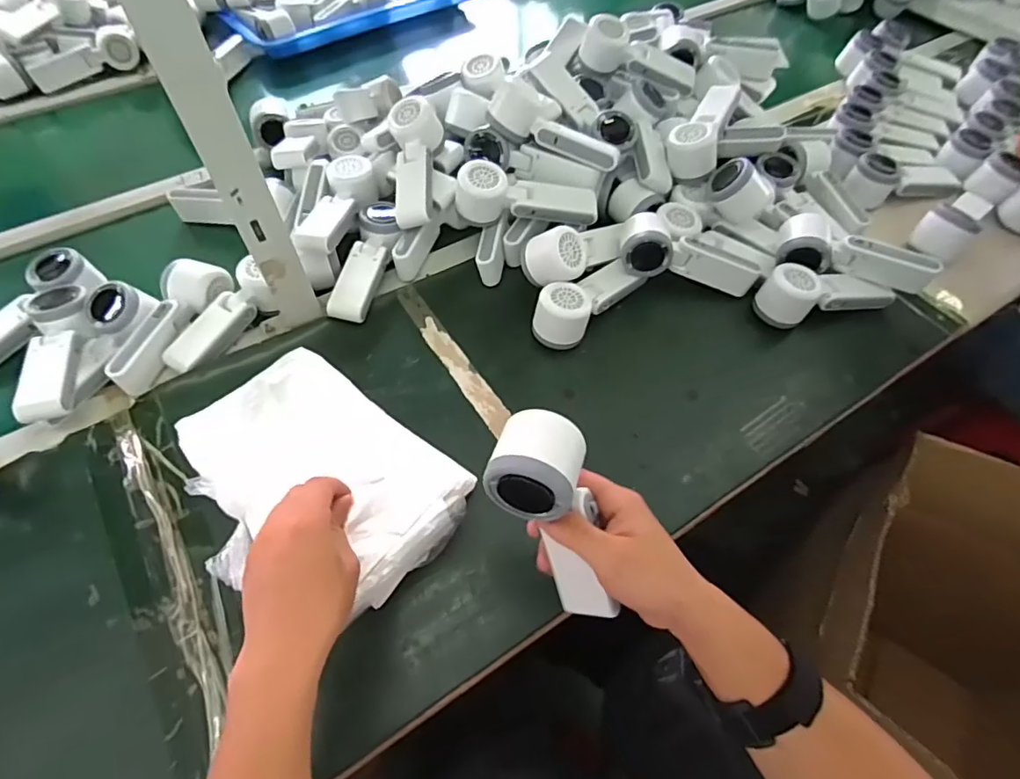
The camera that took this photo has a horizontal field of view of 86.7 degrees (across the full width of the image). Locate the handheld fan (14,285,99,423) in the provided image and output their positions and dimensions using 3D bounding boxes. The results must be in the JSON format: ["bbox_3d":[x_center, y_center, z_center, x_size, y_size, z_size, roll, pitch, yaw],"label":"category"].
[{"bbox_3d":[-0.474,-0.040,0.571,0.070,0.049,0.173,-20,58,-13],"label":"handheld fan"}]

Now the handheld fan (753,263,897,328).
[{"bbox_3d":[0.368,-0.113,0.638,0.169,0.061,0.056,-7,55,-21],"label":"handheld fan"}]

